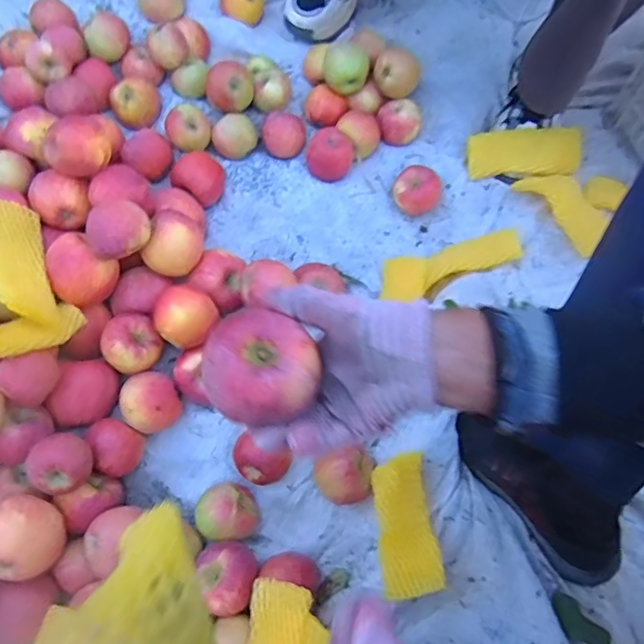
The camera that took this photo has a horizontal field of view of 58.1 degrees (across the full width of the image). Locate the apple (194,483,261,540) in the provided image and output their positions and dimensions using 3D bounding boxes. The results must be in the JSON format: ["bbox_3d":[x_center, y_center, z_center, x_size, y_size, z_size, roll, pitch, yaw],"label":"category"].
[{"bbox_3d":[-0.114,0.230,0.705,0.076,0.055,0.065,0,71,-2],"label":"apple"}]

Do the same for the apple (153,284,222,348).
[{"bbox_3d":[-0.166,-0.007,0.697,0.063,0.053,0.074,35,73,9],"label":"apple"}]

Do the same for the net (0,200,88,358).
[{"bbox_3d":[-0.365,-0.050,0.659,0.113,0.100,0.187,-27,74,-11],"label":"net"}]

